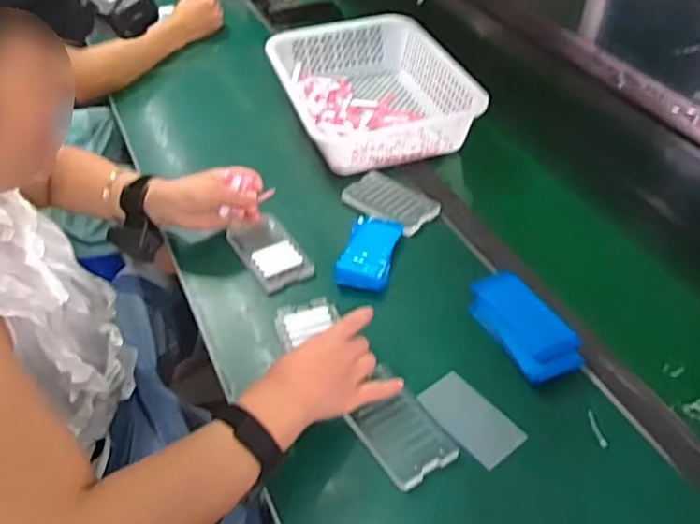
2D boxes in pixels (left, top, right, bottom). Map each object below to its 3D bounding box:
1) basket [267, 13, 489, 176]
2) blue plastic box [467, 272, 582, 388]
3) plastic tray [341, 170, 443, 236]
[{"bbox_3d":[0.027,-0.273,1.038,0.250,0.094,0.336,-15,45,-15],"label":"basket"},{"bbox_3d":[0.187,0.067,0.709,0.070,0.027,0.142,-17,45,-17],"label":"blue plastic box"},{"bbox_3d":[0.055,-0.081,0.884,0.127,0.012,0.077,32,52,30],"label":"plastic tray"}]

